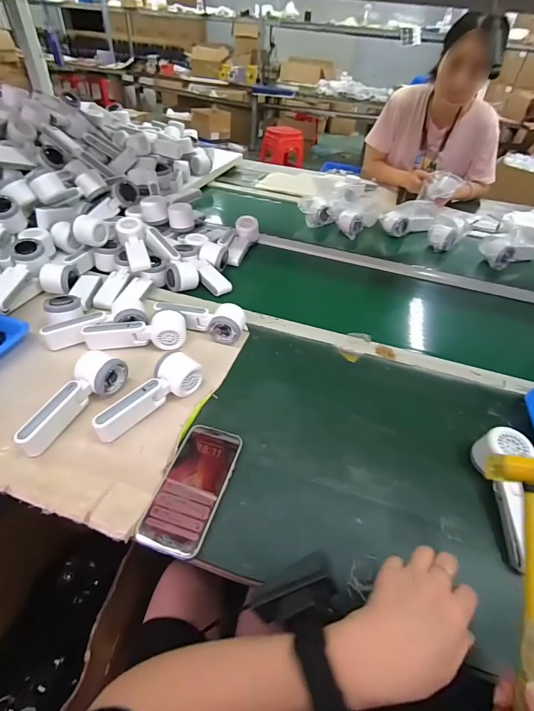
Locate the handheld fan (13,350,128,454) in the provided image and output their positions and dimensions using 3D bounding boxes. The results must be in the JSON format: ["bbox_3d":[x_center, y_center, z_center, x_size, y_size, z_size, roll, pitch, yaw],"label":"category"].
[{"bbox_3d":[-0.280,0.063,0.497,0.057,0.060,0.170,22,45,17],"label":"handheld fan"}]

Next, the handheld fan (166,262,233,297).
[{"bbox_3d":[-0.147,-0.167,0.739,0.114,0.048,0.102,-25,51,-29],"label":"handheld fan"}]

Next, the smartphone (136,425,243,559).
[{"bbox_3d":[-0.090,0.159,0.436,0.076,0.010,0.163,13,43,8],"label":"smartphone"}]

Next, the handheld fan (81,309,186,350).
[{"bbox_3d":[-0.226,-0.043,0.600,0.165,0.049,0.047,-1,43,-7],"label":"handheld fan"}]

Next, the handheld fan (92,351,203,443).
[{"bbox_3d":[-0.166,0.062,0.499,0.056,0.055,0.162,26,46,20],"label":"handheld fan"}]

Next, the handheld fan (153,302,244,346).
[{"bbox_3d":[-0.123,-0.067,0.635,0.166,0.057,0.047,11,43,5],"label":"handheld fan"}]

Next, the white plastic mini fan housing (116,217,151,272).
[{"bbox_3d":[-0.280,-0.236,0.728,0.057,0.048,0.159,-11,46,-18],"label":"white plastic mini fan housing"}]

